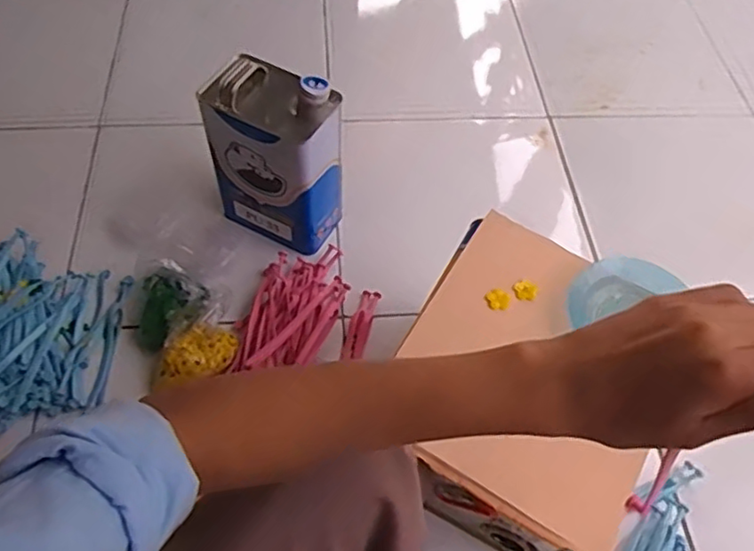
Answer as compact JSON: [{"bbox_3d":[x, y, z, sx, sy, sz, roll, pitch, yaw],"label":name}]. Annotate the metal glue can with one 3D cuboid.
[{"bbox_3d":[-0.139,-0.162,0.881,0.164,0.261,0.107,27,59,13],"label":"metal glue can"}]

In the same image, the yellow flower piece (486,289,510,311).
[{"bbox_3d":[0.125,0.025,0.643,0.022,0.006,0.023,2,57,-3],"label":"yellow flower piece"}]

